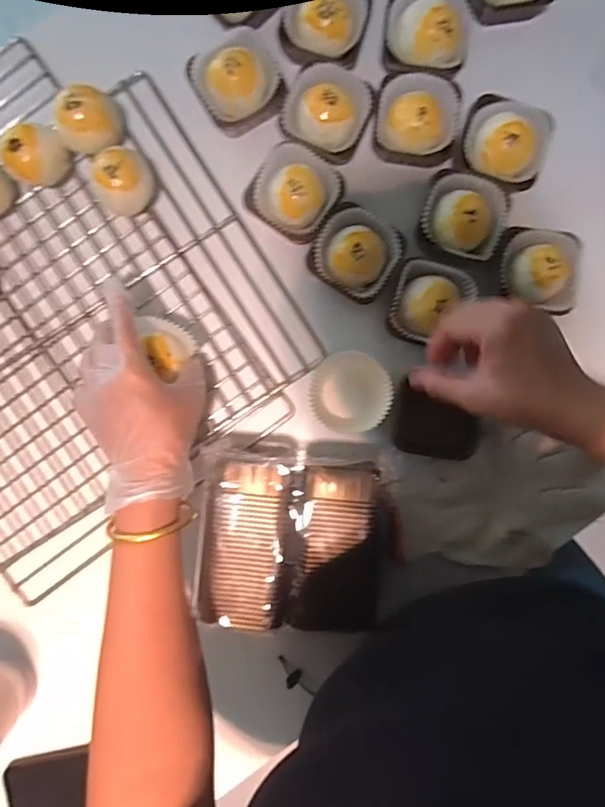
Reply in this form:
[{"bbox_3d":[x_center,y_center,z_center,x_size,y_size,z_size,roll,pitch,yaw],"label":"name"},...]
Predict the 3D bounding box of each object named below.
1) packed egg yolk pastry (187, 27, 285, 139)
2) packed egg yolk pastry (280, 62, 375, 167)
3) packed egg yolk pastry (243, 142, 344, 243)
[{"bbox_3d":[-0.058,-0.287,0.460,0.077,0.041,0.067,-35,90,2],"label":"packed egg yolk pastry"},{"bbox_3d":[0.021,-0.256,0.454,0.076,0.033,0.066,16,91,1],"label":"packed egg yolk pastry"},{"bbox_3d":[-0.008,-0.186,0.465,0.069,0.039,0.074,33,91,0],"label":"packed egg yolk pastry"}]

